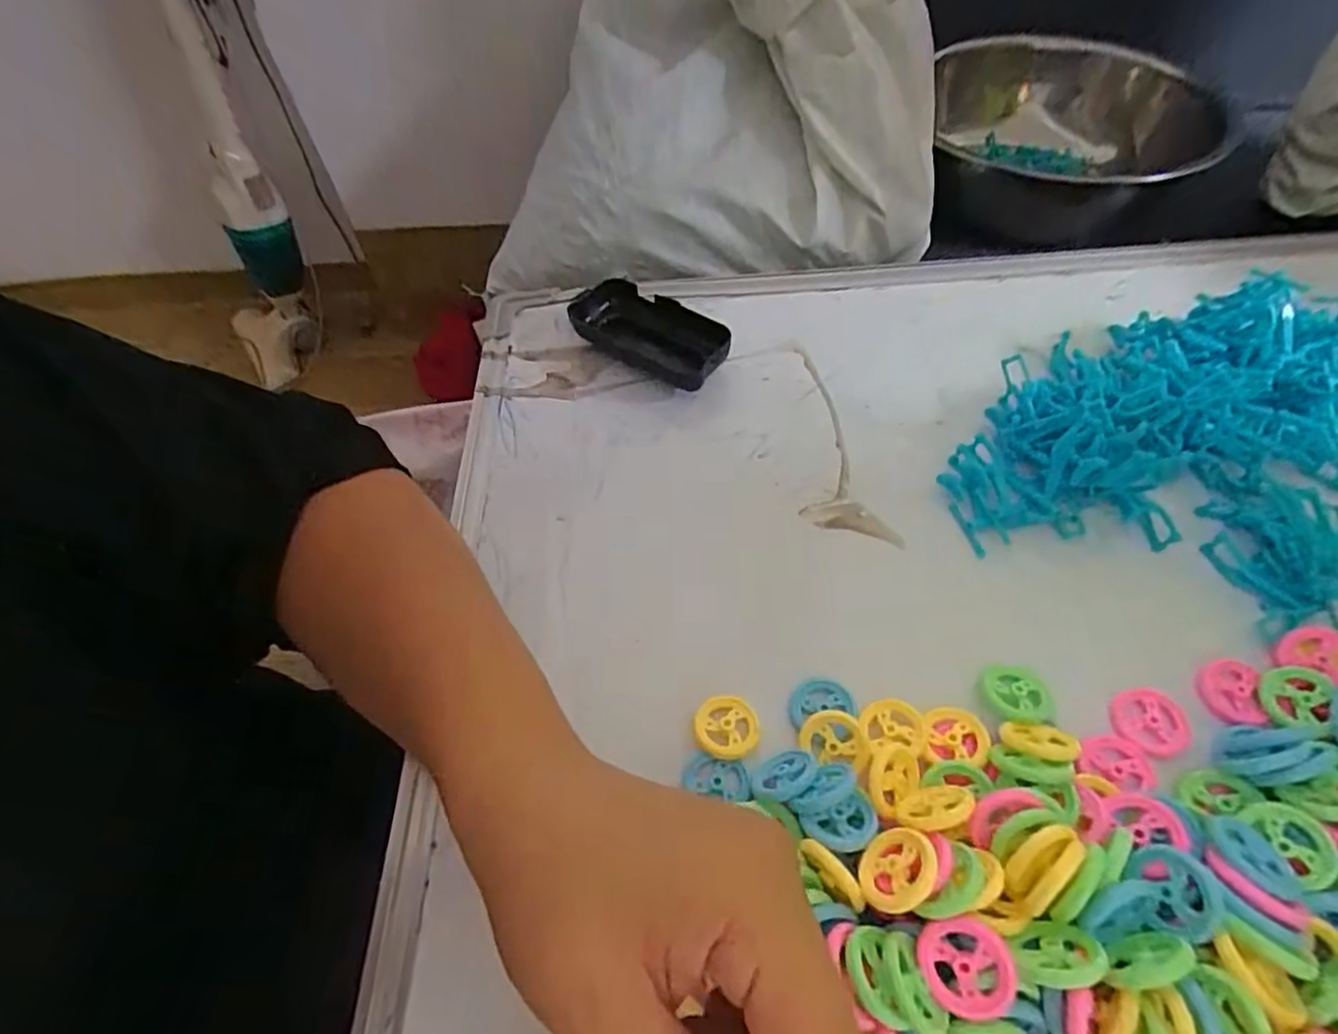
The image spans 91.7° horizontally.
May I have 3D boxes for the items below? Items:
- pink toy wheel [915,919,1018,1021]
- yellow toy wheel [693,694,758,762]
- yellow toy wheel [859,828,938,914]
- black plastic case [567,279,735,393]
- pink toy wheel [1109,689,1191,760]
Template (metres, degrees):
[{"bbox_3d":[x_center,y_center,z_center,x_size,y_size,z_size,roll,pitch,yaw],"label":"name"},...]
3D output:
[{"bbox_3d":[0.099,0.150,0.216,0.028,0.004,0.028,-7,66,17],"label":"pink toy wheel"},{"bbox_3d":[0.026,0.096,0.295,0.029,0.008,0.027,-2,55,3],"label":"yellow toy wheel"},{"bbox_3d":[0.082,0.125,0.232,0.028,0.004,0.027,-34,25,18],"label":"yellow toy wheel"},{"bbox_3d":[-0.012,-0.121,0.435,0.115,0.028,0.048,32,63,24],"label":"black plastic case"},{"bbox_3d":[0.213,0.090,0.286,0.031,0.004,0.030,-2,55,3],"label":"pink toy wheel"}]

